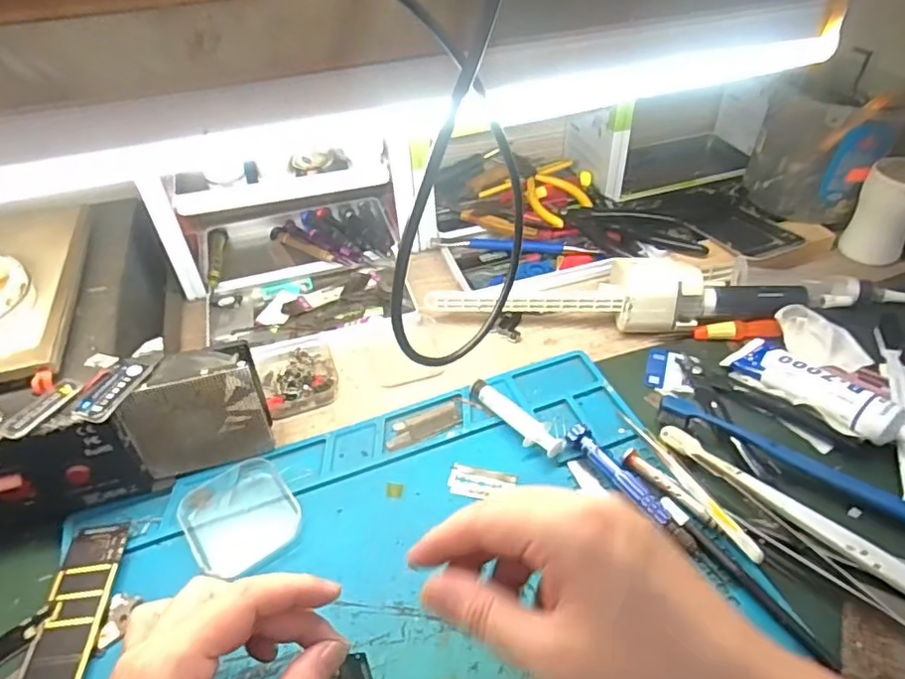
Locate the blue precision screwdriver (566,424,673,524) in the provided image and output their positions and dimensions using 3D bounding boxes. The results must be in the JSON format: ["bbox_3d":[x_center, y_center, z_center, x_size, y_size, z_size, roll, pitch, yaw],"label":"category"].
[{"bbox_3d":[0.107,0.085,0.383,0.019,0.016,0.082,-27,50,-24],"label":"blue precision screwdriver"}]

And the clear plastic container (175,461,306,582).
[{"bbox_3d":[-0.133,0.109,0.373,0.064,0.011,0.070,-28,50,-24],"label":"clear plastic container"}]

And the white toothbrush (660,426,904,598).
[{"bbox_3d":[0.210,0.107,0.359,0.017,0.011,0.183,-35,53,-29],"label":"white toothbrush"}]

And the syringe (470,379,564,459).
[{"bbox_3d":[0.045,0.054,0.420,0.022,0.011,0.078,-31,51,-27],"label":"syringe"}]

